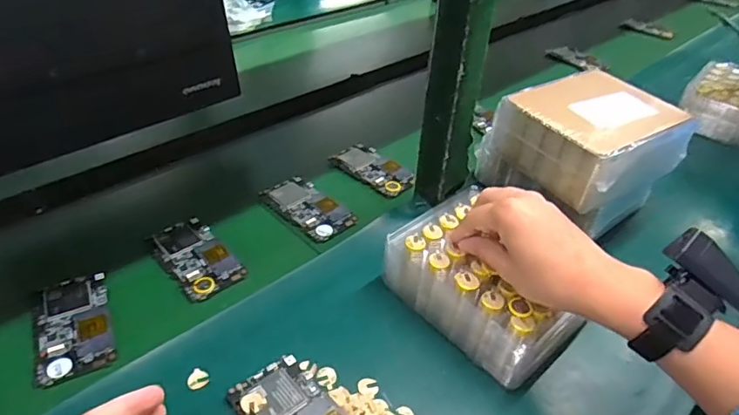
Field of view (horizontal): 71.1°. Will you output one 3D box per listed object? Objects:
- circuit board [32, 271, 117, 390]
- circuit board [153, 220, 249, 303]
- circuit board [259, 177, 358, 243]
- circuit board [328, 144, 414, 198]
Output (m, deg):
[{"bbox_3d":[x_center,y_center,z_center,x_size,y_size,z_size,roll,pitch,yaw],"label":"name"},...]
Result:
[{"bbox_3d":[-0.285,0.108,0.496,0.063,0.011,0.119,-15,41,-21],"label":"circuit board"},{"bbox_3d":[-0.194,0.052,0.577,0.063,0.005,0.117,-27,46,-32],"label":"circuit board"},{"bbox_3d":[-0.080,-0.002,0.653,0.067,0.006,0.125,-29,47,-33],"label":"circuit board"},{"bbox_3d":[0.006,-0.054,0.727,0.068,0.010,0.123,-28,46,-33],"label":"circuit board"}]

